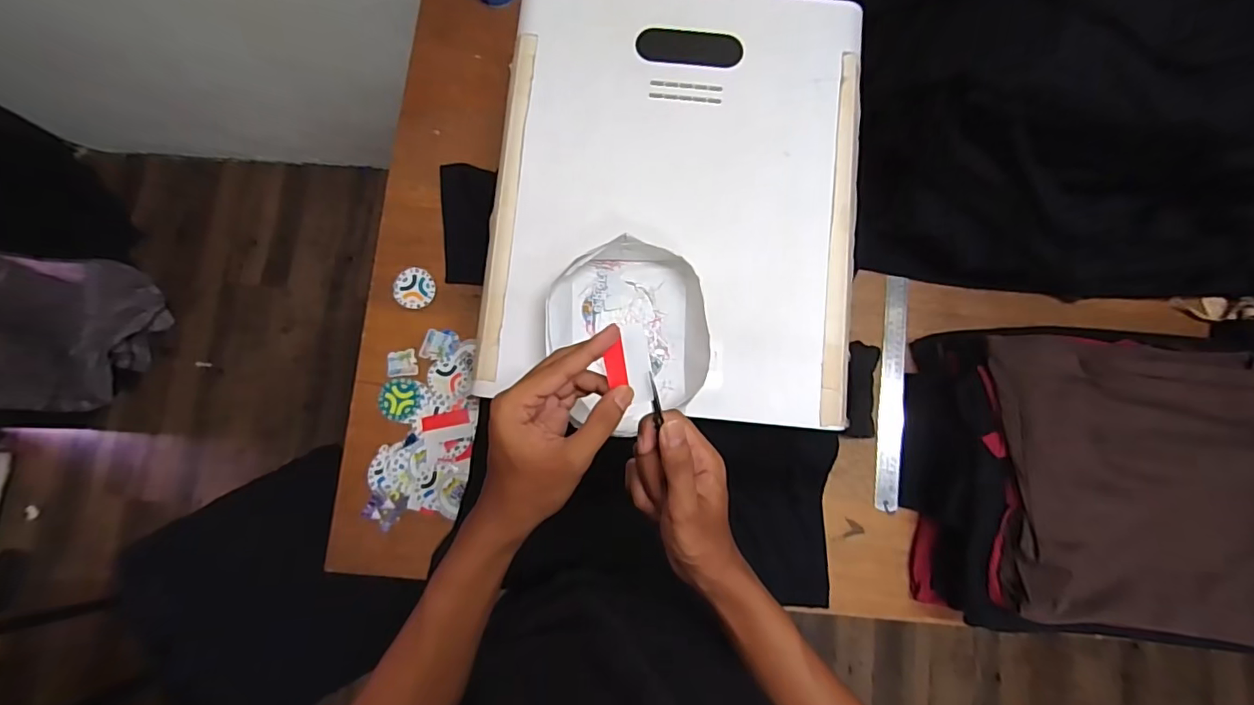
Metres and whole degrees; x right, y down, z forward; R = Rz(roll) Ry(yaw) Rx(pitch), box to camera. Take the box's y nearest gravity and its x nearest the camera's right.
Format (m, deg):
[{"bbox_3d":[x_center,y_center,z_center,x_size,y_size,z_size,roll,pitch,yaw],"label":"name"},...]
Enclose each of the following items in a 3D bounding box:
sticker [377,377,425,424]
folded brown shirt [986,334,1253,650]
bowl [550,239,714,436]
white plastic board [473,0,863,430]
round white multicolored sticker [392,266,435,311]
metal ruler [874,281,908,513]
[{"bbox_3d":[-0.305,0.065,0.715,0.060,0.005,0.060,0,82,-2],"label":"sticker"},{"bbox_3d":[0.640,0.161,0.603,0.446,0.086,0.325,6,81,-1],"label":"folded brown shirt"},{"bbox_3d":[0.001,-0.020,0.543,0.159,0.047,0.181,-5,82,-2],"label":"bowl"},{"bbox_3d":[0.055,-0.186,0.590,0.395,0.023,0.498,4,81,-1],"label":"white plastic board"},{"bbox_3d":[-0.297,-0.089,0.737,0.053,0.006,0.059,-27,83,-5],"label":"round white multicolored sticker"},{"bbox_3d":[0.361,0.053,0.719,0.032,0.007,0.314,4,83,26],"label":"metal ruler"}]

